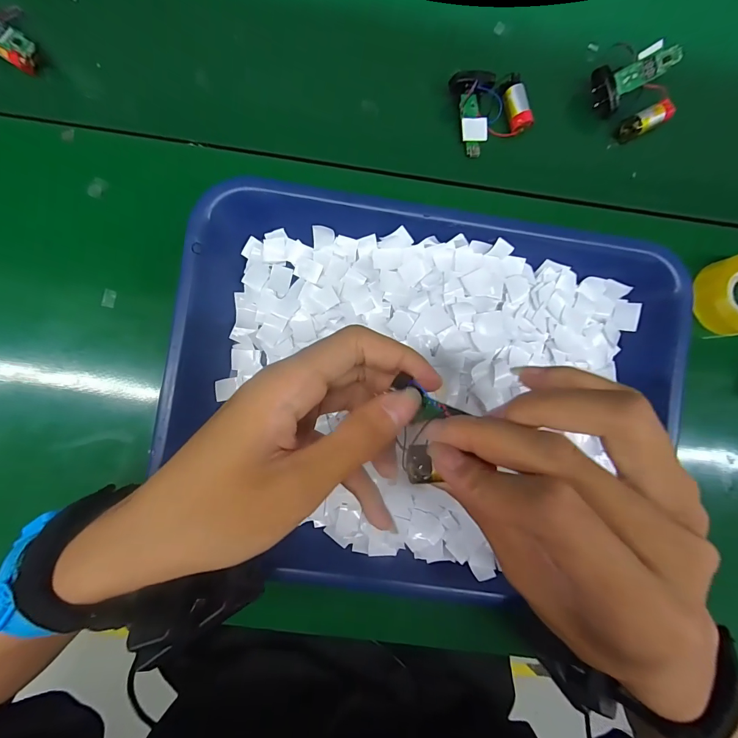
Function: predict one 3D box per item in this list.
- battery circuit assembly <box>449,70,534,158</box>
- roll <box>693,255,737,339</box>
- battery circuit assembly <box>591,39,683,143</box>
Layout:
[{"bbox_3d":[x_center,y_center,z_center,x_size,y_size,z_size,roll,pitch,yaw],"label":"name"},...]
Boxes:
[{"bbox_3d":[0.091,-0.194,0.266,0.051,0.023,0.049,-23,92,-3],"label":"battery circuit assembly"},{"bbox_3d":[0.275,-0.054,0.268,0.059,0.022,0.056,-6,91,-3],"label":"roll"},{"bbox_3d":[0.197,-0.205,0.264,0.062,0.031,0.045,45,88,-2],"label":"battery circuit assembly"}]

